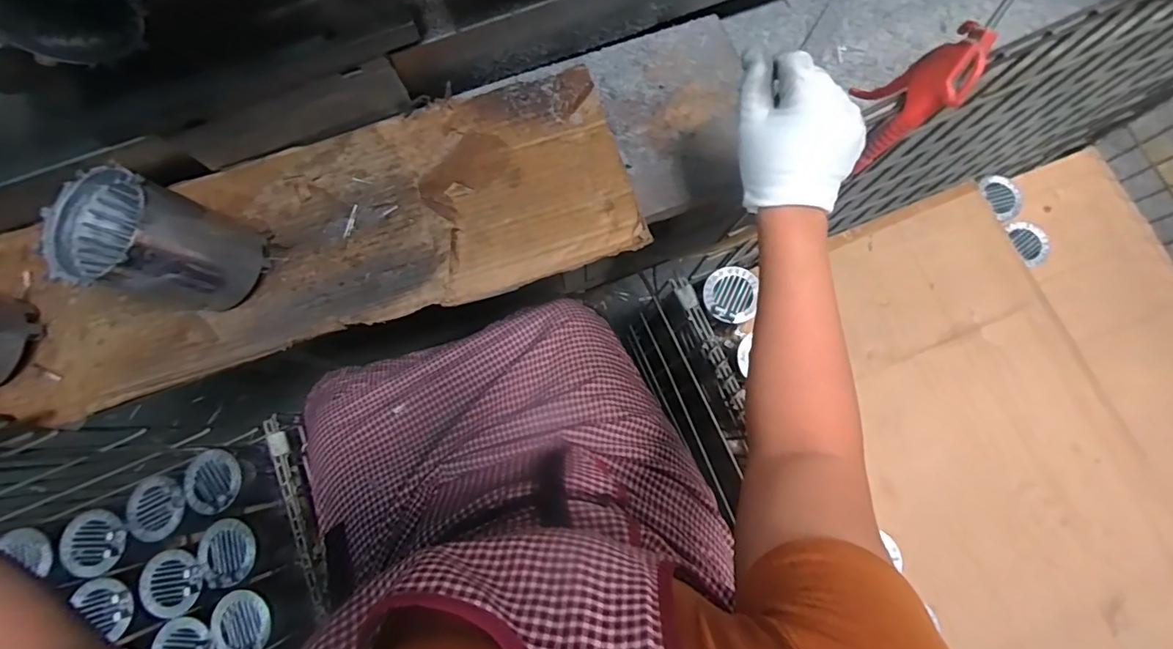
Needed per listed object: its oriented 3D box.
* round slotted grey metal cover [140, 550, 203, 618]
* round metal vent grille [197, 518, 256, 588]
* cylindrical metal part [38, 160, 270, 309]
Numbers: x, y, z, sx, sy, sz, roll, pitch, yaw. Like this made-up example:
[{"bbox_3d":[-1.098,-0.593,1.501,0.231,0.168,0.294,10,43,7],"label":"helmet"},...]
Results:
[{"bbox_3d":[-0.558,0.351,0.702,0.081,0.011,0.080,0,79,0],"label":"round slotted grey metal cover"},{"bbox_3d":[-0.486,0.307,0.702,0.077,0.015,0.081,0,79,0],"label":"round metal vent grille"},{"bbox_3d":[-0.363,-0.068,0.444,0.104,0.121,0.097,0,79,0],"label":"cylindrical metal part"}]

